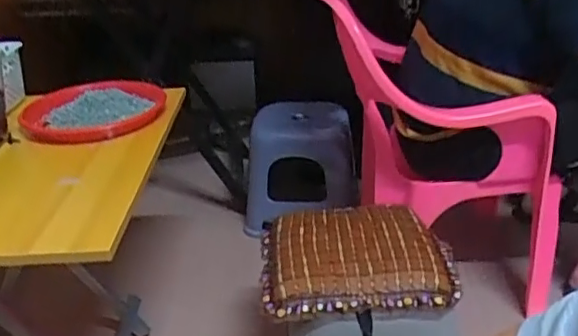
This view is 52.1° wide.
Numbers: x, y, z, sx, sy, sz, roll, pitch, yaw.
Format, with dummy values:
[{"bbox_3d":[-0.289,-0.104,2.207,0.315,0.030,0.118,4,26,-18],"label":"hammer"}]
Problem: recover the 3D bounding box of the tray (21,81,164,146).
[{"bbox_3d":[-0.347,-0.102,1.058,0.250,0.044,0.190,-10,27,-15],"label":"tray"}]

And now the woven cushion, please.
[{"bbox_3d":[0.110,0.145,0.968,0.308,0.066,0.221,-3,26,-2],"label":"woven cushion"}]

